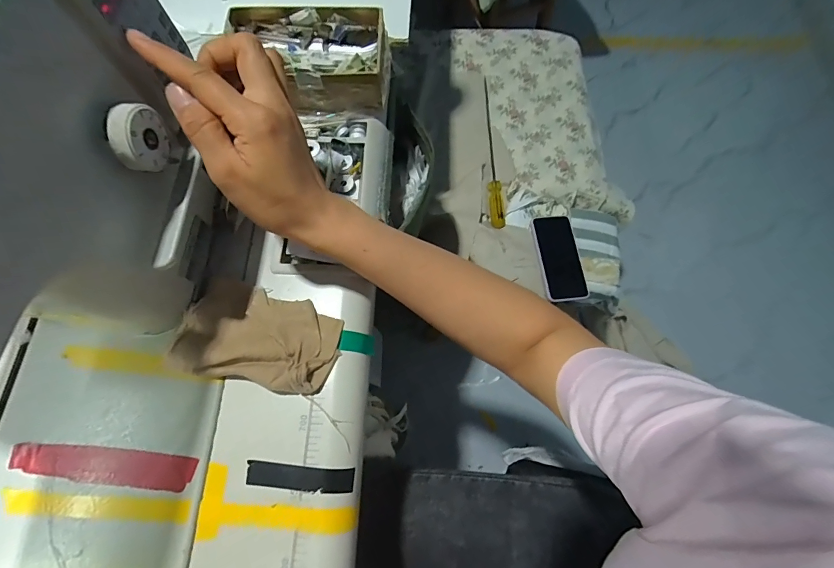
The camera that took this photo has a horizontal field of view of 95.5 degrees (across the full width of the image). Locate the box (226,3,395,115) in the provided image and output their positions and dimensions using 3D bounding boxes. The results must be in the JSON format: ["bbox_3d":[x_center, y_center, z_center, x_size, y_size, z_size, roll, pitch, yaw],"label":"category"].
[{"bbox_3d":[-0.110,-0.235,0.389,0.162,0.050,0.109,1,71,2],"label":"box"}]

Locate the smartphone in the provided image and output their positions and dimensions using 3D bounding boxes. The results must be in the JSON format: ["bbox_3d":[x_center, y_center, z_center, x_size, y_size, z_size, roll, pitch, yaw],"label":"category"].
[{"bbox_3d":[0.257,-0.048,0.676,0.082,0.014,0.156,-6,75,-11],"label":"smartphone"}]

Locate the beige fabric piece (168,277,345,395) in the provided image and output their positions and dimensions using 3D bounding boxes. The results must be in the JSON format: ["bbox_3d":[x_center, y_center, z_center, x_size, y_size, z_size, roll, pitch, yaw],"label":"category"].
[{"bbox_3d":[-0.132,0.042,0.321,0.129,0.018,0.082,11,72,5],"label":"beige fabric piece"}]

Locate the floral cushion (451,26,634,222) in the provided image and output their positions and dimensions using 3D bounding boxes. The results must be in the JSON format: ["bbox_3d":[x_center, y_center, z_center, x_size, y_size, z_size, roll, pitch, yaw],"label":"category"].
[{"bbox_3d":[0.259,-0.363,0.825,0.290,0.060,0.503,-10,71,-2],"label":"floral cushion"}]

